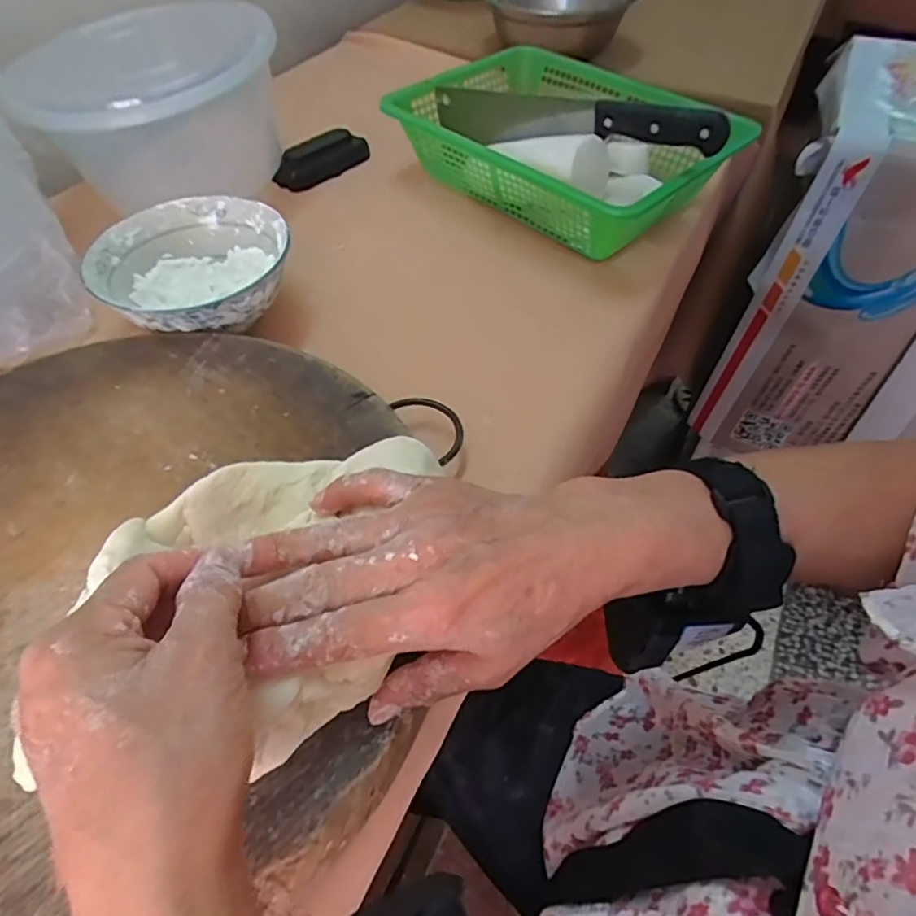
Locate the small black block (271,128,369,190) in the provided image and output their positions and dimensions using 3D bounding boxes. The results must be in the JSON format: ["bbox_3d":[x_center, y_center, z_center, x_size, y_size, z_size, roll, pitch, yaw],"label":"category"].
[{"bbox_3d":[-0.147,-0.322,0.633,0.109,0.036,0.030,-32,58,-23],"label":"small black block"}]

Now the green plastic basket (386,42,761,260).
[{"bbox_3d":[0.099,-0.313,0.589,0.317,0.074,0.232,38,61,26],"label":"green plastic basket"}]

